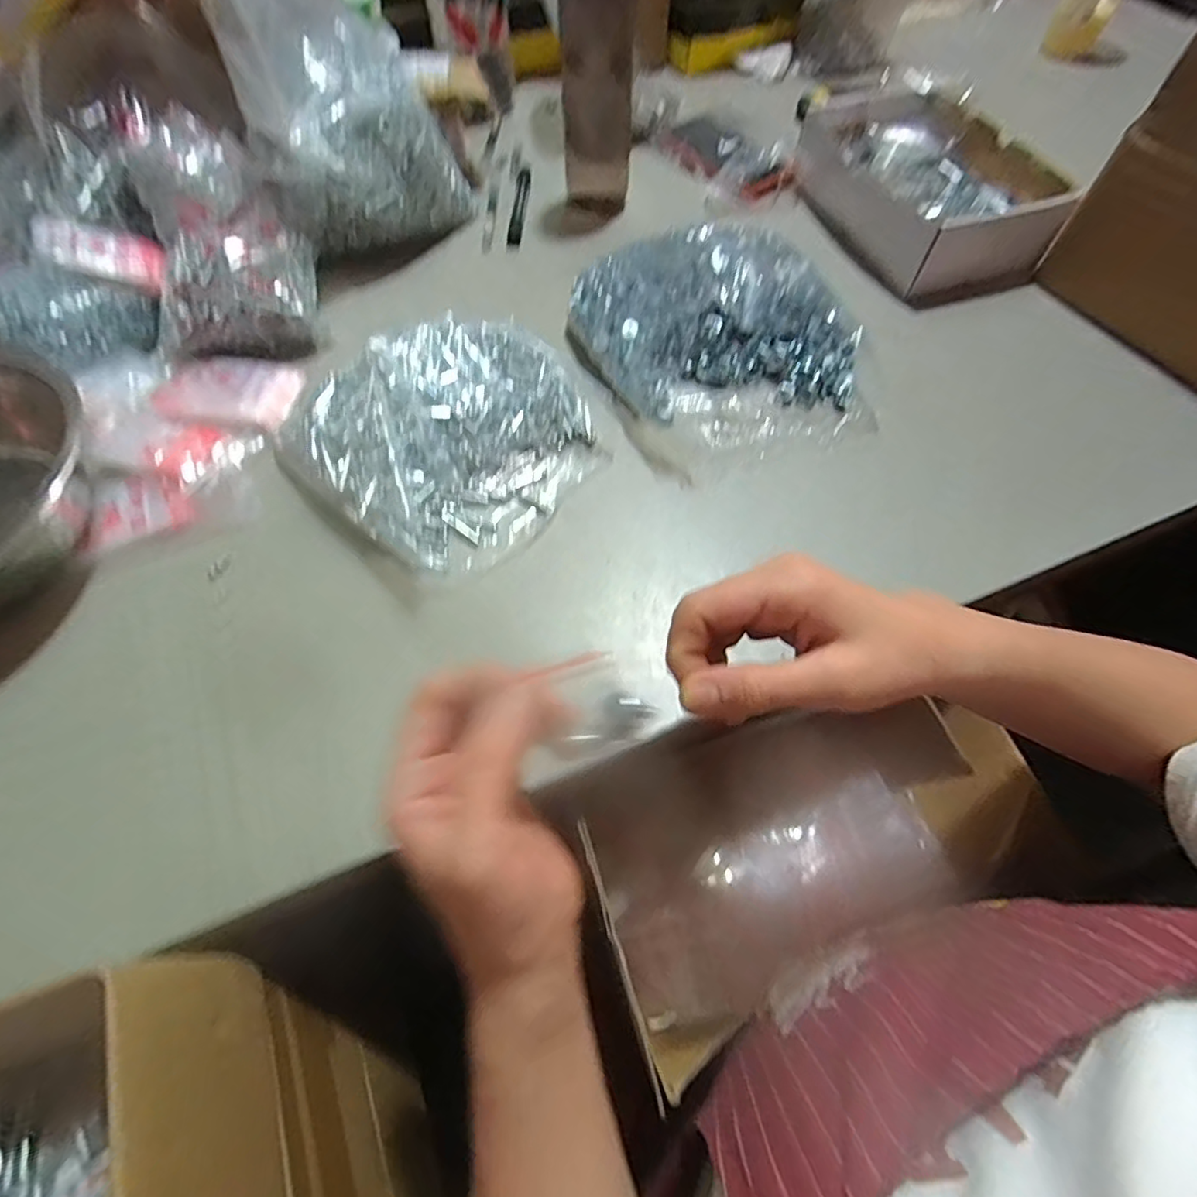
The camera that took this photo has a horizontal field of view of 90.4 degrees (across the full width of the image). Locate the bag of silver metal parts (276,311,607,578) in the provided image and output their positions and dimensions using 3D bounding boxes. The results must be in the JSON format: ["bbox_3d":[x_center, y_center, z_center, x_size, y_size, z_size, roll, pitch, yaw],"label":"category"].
[{"bbox_3d":[-0.107,-0.131,0.448,0.189,0.055,0.211,37,67,19],"label":"bag of silver metal parts"}]

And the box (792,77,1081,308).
[{"bbox_3d":[0.333,-0.425,0.607,0.178,0.077,0.251,-15,62,-8],"label":"box"}]

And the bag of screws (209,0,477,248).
[{"bbox_3d":[-0.224,-0.462,0.529,0.148,0.236,0.196,-11,61,-6],"label":"bag of screws"}]

